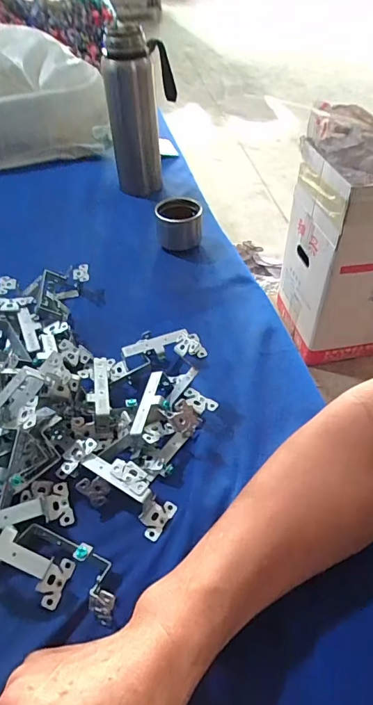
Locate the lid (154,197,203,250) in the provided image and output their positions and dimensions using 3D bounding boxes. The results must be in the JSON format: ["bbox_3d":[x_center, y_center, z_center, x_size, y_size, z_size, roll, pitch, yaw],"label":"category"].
[{"bbox_3d":[-0.011,-0.175,0.585,0.062,0.054,0.056,-2,47,0],"label":"lid"}]

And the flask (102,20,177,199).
[{"bbox_3d":[-0.069,-0.379,0.669,0.103,0.230,0.106,-5,47,-3],"label":"flask"}]

